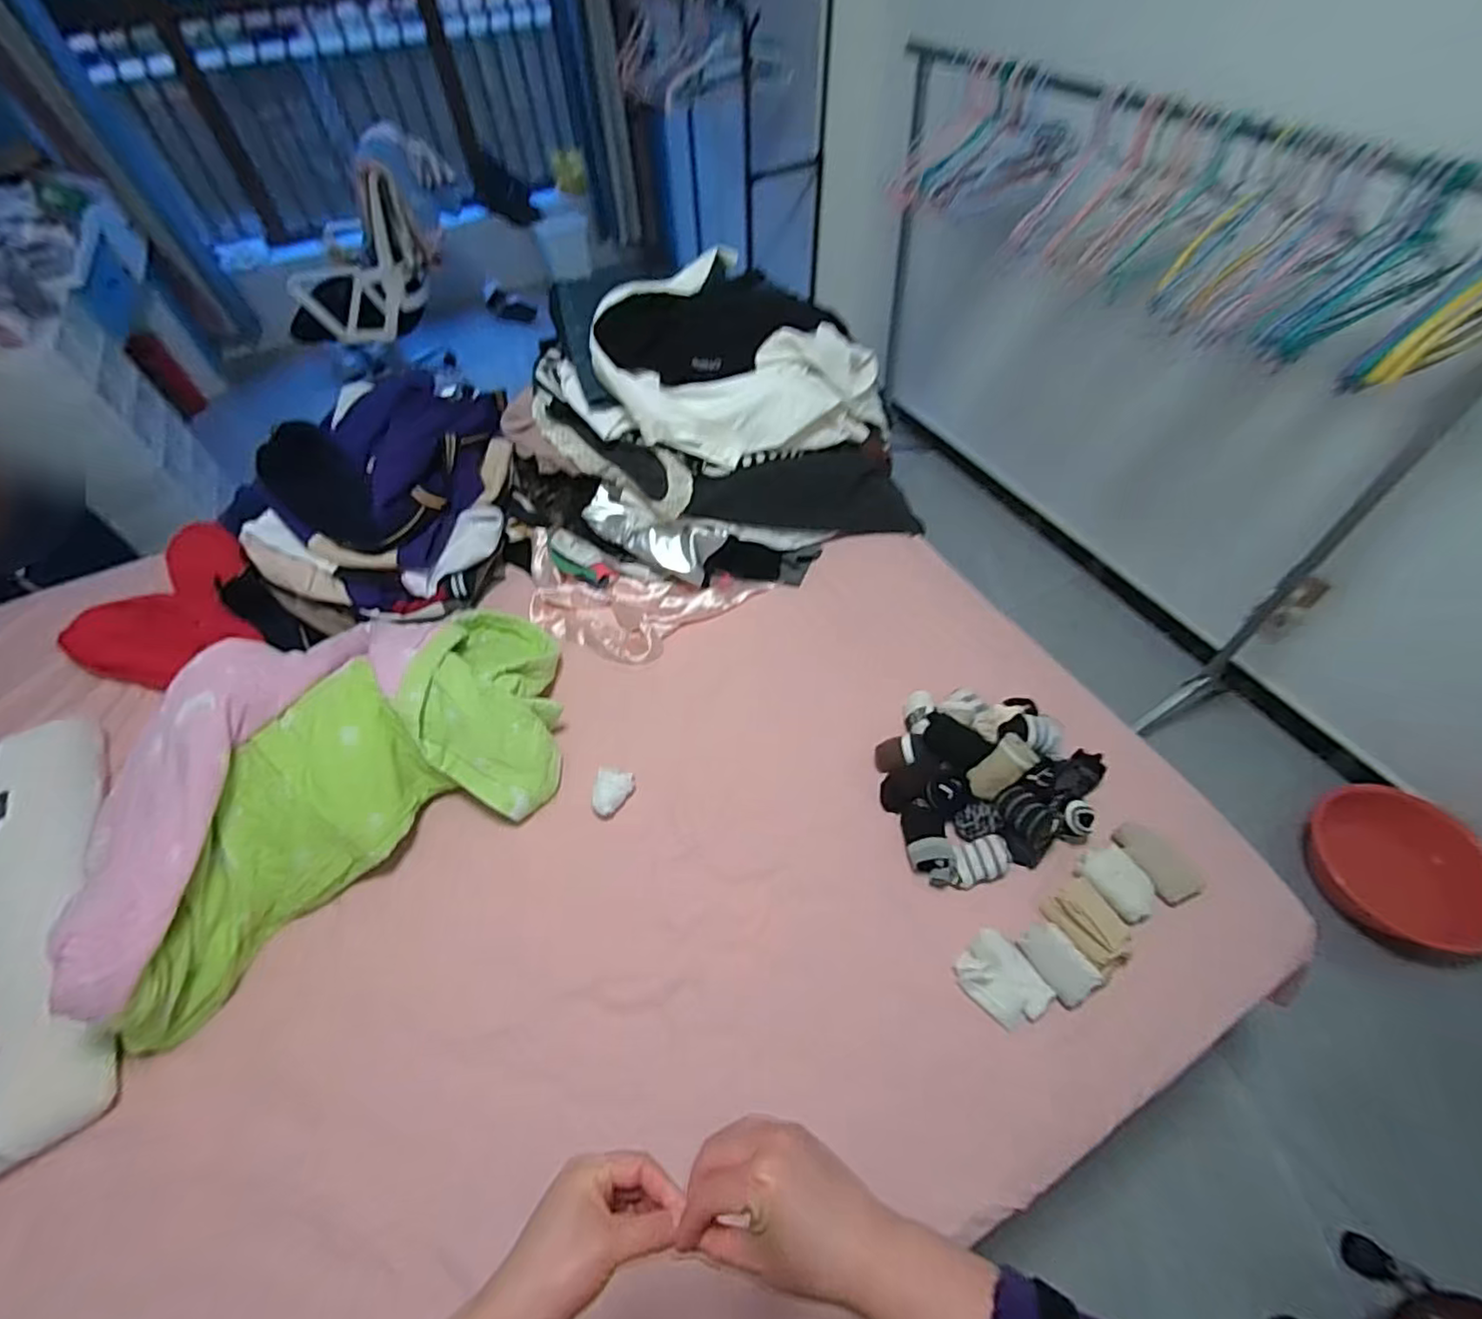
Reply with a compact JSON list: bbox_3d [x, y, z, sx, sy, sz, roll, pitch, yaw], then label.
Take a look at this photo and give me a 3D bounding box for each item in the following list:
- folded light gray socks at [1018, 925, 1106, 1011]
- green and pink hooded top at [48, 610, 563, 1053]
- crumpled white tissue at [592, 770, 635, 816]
[{"bbox_3d":[0.425,0.406,0.831,0.060,0.034,0.096,-29,56,-19],"label":"folded light gray socks"},{"bbox_3d":[-0.600,0.138,0.949,0.721,0.199,0.413,-33,61,-23],"label":"green and pink hooded top"},{"bbox_3d":[-0.205,0.220,1.005,0.061,0.045,0.066,0,51,2],"label":"crumpled white tissue"}]

